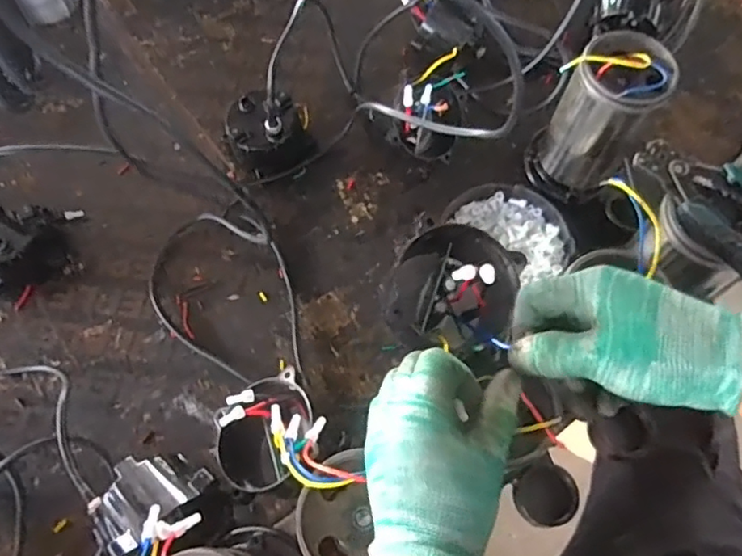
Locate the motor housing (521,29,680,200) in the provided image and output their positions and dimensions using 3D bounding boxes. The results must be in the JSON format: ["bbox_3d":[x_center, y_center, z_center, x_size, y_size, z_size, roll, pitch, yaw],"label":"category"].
[{"bbox_3d":[0.241,-0.164,0.630,0.091,0.186,0.099,41,73,16],"label":"motor housing"}]

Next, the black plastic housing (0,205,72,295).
[{"bbox_3d":[-0.402,-0.041,0.641,0.093,0.073,0.086,-25,69,-10],"label":"black plastic housing"}]

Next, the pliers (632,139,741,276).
[{"bbox_3d":[0.305,-0.057,0.470,0.096,0.023,0.179,-34,71,-13],"label":"pliers"}]

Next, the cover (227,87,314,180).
[{"bbox_3d":[-0.126,-0.178,0.697,0.100,0.078,0.081,-21,68,-8],"label":"cover"}]

